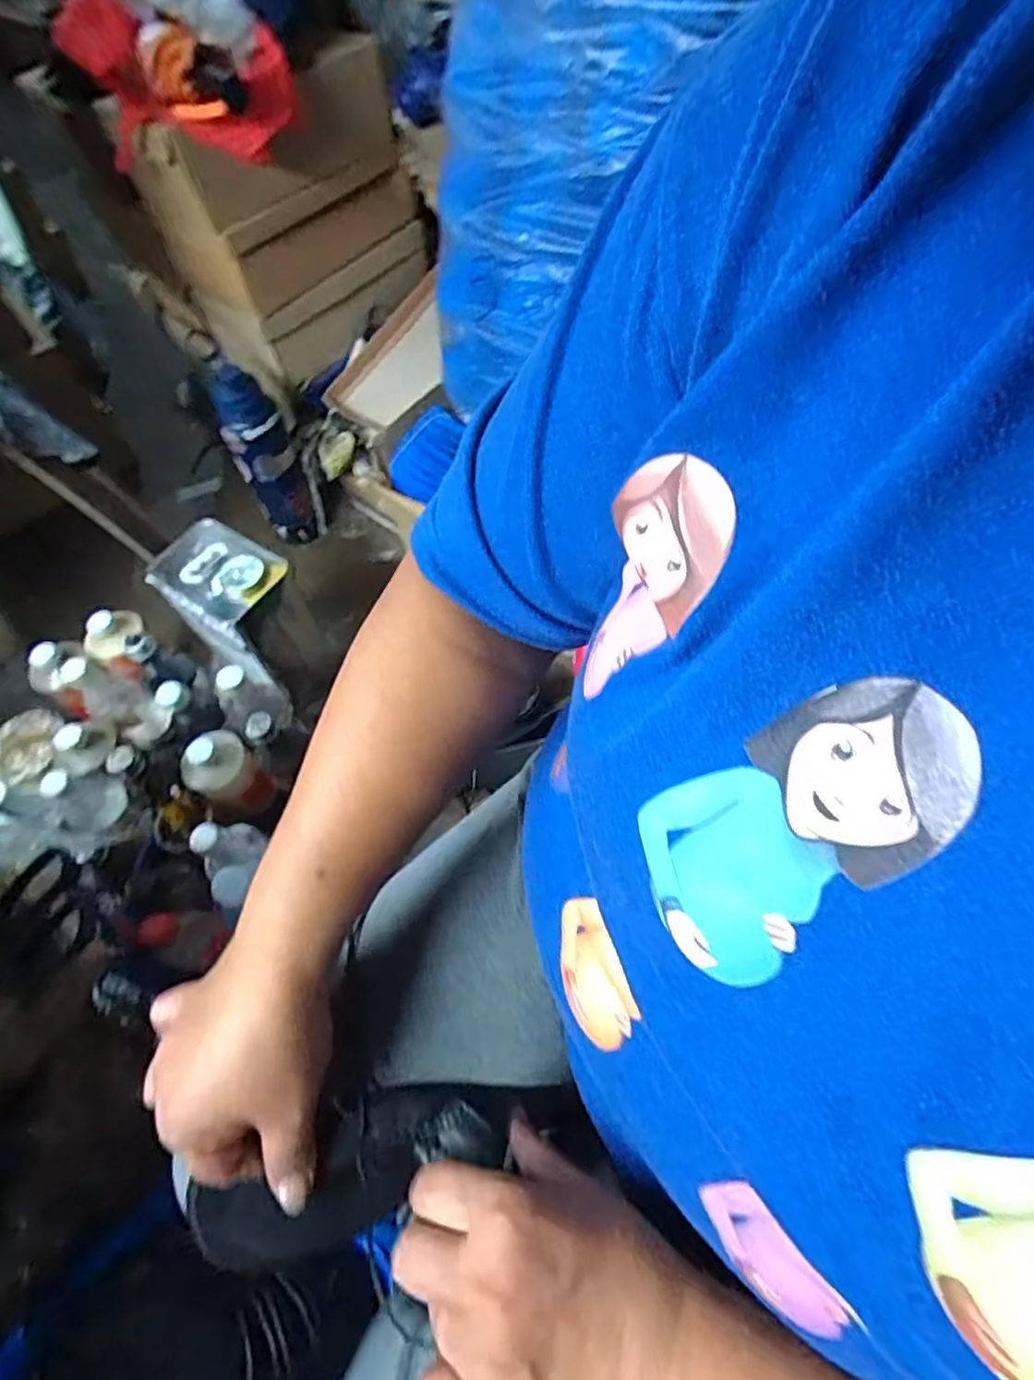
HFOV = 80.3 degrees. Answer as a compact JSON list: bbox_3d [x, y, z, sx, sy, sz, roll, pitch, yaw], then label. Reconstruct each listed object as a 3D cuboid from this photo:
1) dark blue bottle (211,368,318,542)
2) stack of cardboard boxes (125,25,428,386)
[{"bbox_3d":[-0.382,-0.346,0.958,0.086,0.281,0.085,-28,64,-13],"label":"dark blue bottle"},{"bbox_3d":[-0.318,-0.671,0.878,0.172,0.283,0.335,30,67,17],"label":"stack of cardboard boxes"}]

